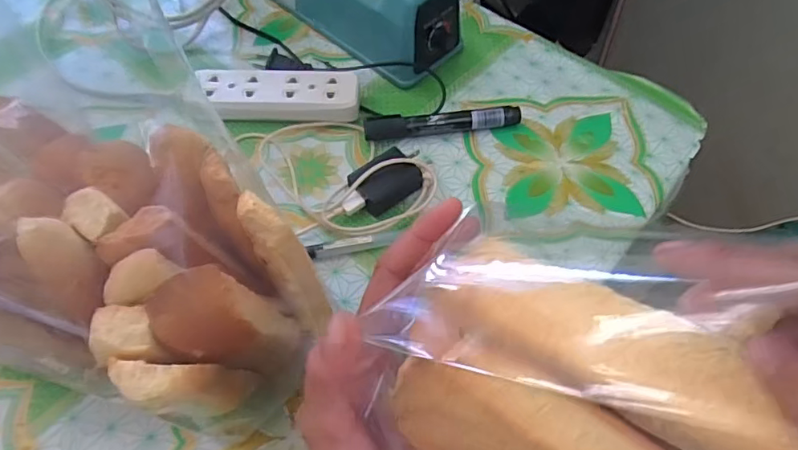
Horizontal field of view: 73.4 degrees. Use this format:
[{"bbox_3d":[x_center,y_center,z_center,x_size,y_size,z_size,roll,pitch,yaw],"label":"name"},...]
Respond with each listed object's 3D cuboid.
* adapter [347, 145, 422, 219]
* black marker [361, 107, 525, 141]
[{"bbox_3d":[-0.011,-0.034,0.410,0.047,0.023,0.038,-33,65,-21],"label":"adapter"},{"bbox_3d":[0.036,-0.085,0.447,0.129,0.020,0.017,-5,58,-6],"label":"black marker"}]

